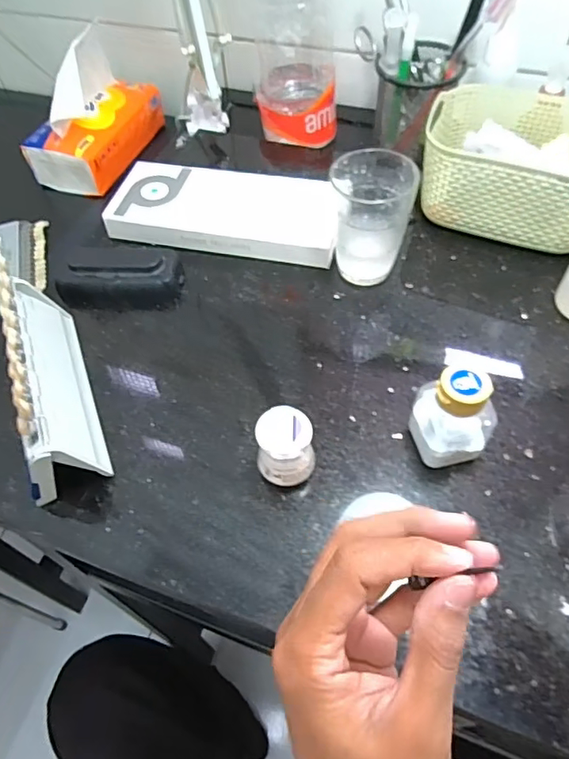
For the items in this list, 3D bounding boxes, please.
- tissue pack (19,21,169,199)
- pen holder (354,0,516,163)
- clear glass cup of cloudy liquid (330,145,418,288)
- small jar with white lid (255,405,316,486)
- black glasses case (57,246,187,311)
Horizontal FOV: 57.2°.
[{"bbox_3d":[-0.243,-0.340,0.654,0.098,0.125,0.172,15,58,14],"label":"tissue pack"},{"bbox_3d":[0.142,-0.316,0.521,0.113,0.143,0.076,-18,57,-7],"label":"pen holder"},{"bbox_3d":[0.074,-0.135,0.439,0.063,0.093,0.059,-2,55,2],"label":"clear glass cup of cloudy liquid"},{"bbox_3d":[0.001,0.046,0.342,0.036,0.050,0.037,-2,55,2],"label":"small jar with white lid"},{"bbox_3d":[-0.147,-0.090,0.461,0.105,0.028,0.055,0,56,3],"label":"black glasses case"}]

